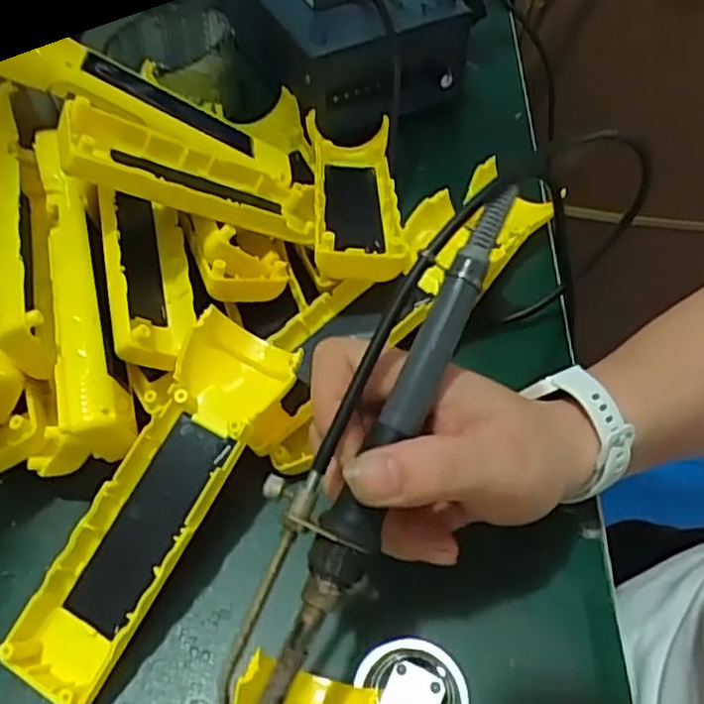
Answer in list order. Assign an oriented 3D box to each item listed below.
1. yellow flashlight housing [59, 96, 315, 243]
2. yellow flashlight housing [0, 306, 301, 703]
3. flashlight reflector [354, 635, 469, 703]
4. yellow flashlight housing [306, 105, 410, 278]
[{"bbox_3d":[-0.075,-0.082,0.345,0.134,0.025,0.049,9,44,-41],"label":"yellow flashlight housing"},{"bbox_3d":[-0.080,0.061,0.296,0.045,0.025,0.163,24,72,18],"label":"yellow flashlight housing"},{"bbox_3d":[0.025,0.130,0.269,0.040,0.026,0.044,0,53,0],"label":"flashlight reflector"},{"bbox_3d":[0.001,-0.089,0.388,0.045,0.028,0.158,-4,37,0],"label":"yellow flashlight housing"}]

